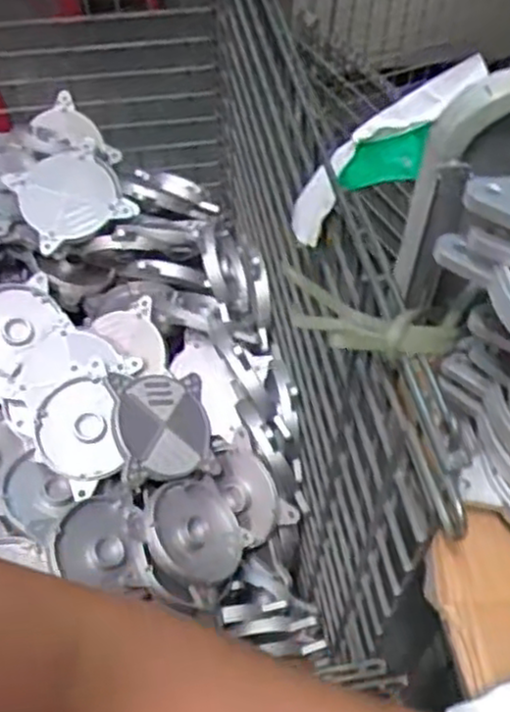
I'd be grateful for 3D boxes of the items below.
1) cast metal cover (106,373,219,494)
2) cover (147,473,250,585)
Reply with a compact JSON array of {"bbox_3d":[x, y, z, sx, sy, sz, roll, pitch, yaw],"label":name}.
[{"bbox_3d":[-0.117,0.092,0.952,0.146,0.029,0.145,3,64,-41],"label":"cast metal cover"},{"bbox_3d":[-0.075,0.222,0.915,0.147,0.025,0.134,-30,84,-46],"label":"cover"}]

